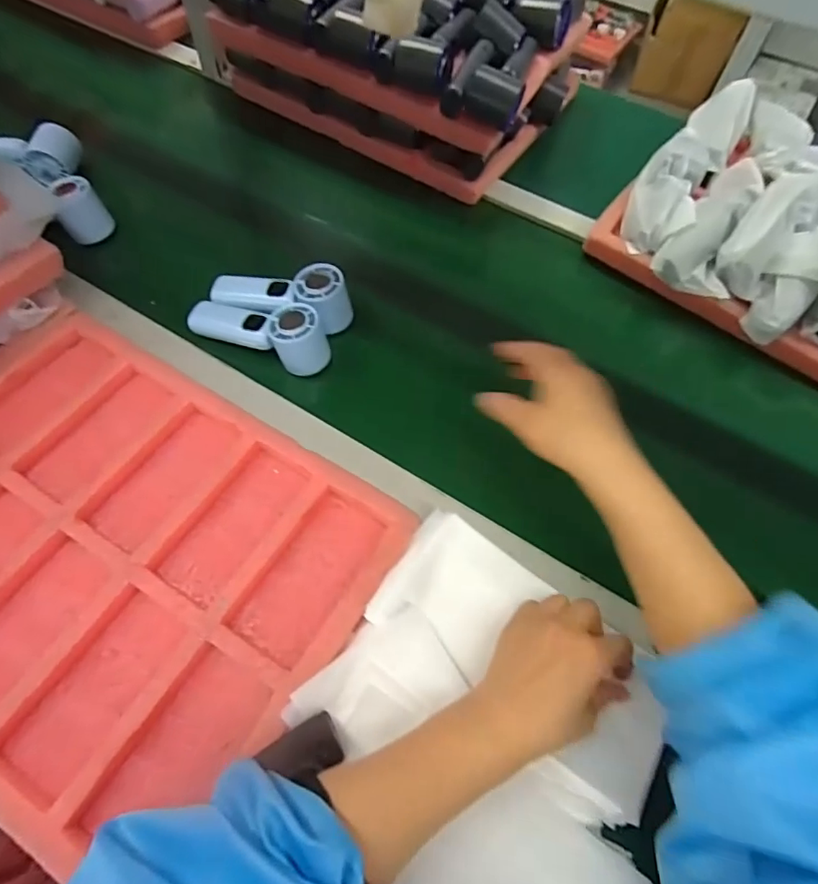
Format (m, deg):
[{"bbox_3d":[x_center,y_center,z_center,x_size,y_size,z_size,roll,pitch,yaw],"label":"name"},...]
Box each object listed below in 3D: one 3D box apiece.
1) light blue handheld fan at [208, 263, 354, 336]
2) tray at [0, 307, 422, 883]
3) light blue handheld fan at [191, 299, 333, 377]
[{"bbox_3d":[-0.141,-0.158,0.571,0.153,0.050,0.064,3,62,-1],"label":"light blue handheld fan"},{"bbox_3d":[-0.257,0.088,0.438,0.421,0.027,0.324,30,65,13],"label":"tray"},{"bbox_3d":[-0.161,-0.123,0.557,0.152,0.056,0.050,21,63,8],"label":"light blue handheld fan"}]

